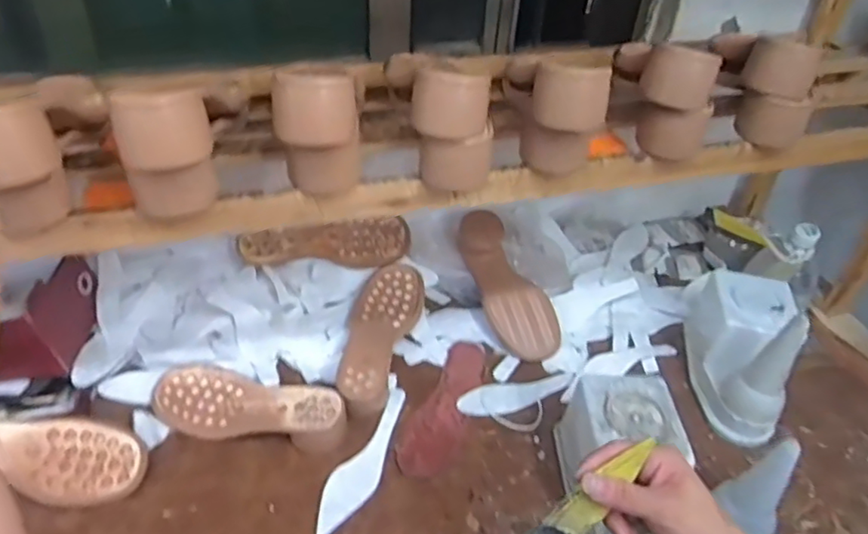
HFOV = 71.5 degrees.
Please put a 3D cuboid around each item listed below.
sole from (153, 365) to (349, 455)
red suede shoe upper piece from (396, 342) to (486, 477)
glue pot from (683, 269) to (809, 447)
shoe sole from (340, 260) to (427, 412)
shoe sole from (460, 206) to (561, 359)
[{"bbox_3d":[-0.226,0.165,0.725,0.241,0.045,0.084,11,41,7],"label":"sole"},{"bbox_3d":[0.020,0.174,0.763,0.069,0.009,0.207,19,43,16],"label":"red suede shoe upper piece"},{"bbox_3d":[0.395,0.090,0.757,0.094,0.151,0.209,11,41,7],"label":"glue pot"},{"bbox_3d":[-0.072,0.091,0.810,0.090,0.039,0.238,7,41,3],"label":"shoe sole"},{"bbox_3d":[0.102,0.028,0.865,0.080,0.049,0.229,-17,68,-23],"label":"shoe sole"}]

